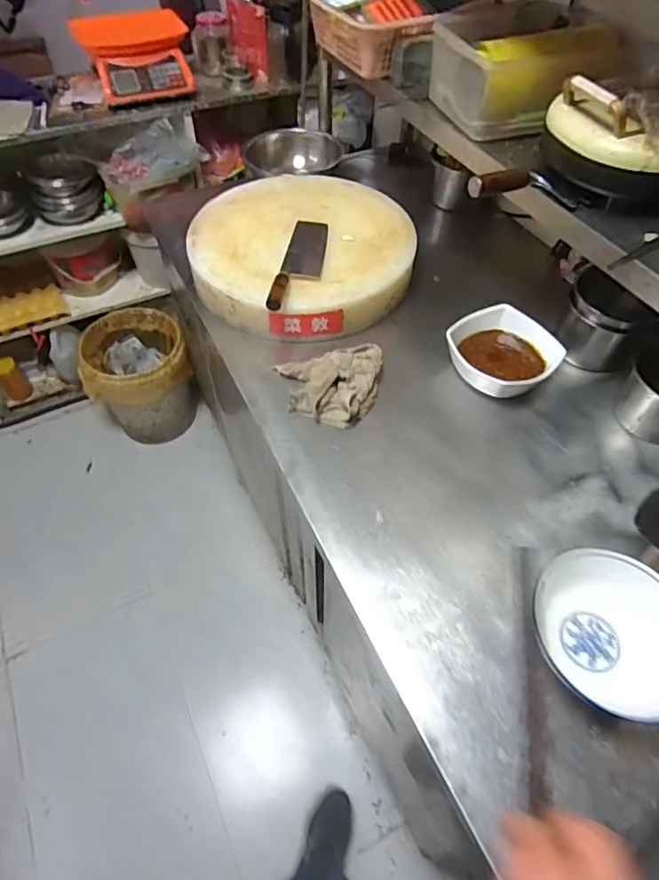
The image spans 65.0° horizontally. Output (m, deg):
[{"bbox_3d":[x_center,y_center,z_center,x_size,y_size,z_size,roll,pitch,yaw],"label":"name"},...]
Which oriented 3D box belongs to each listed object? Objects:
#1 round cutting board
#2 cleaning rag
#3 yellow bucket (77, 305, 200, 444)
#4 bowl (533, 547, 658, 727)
[{"bbox_3d":[-0.055,-0.398,1.091,0.438,0.090,0.460,0,53,-1],"label":"round cutting board"},{"bbox_3d":[-0.001,-0.109,0.918,0.176,0.070,0.177,8,54,5],"label":"cleaning rag"},{"bbox_3d":[-0.653,-0.217,1.779,0.333,0.329,0.347,0,53,-1],"label":"yellow bucket"},{"bbox_3d":[0.345,0.242,0.633,0.177,0.093,0.203,-20,56,-15],"label":"bowl"}]

